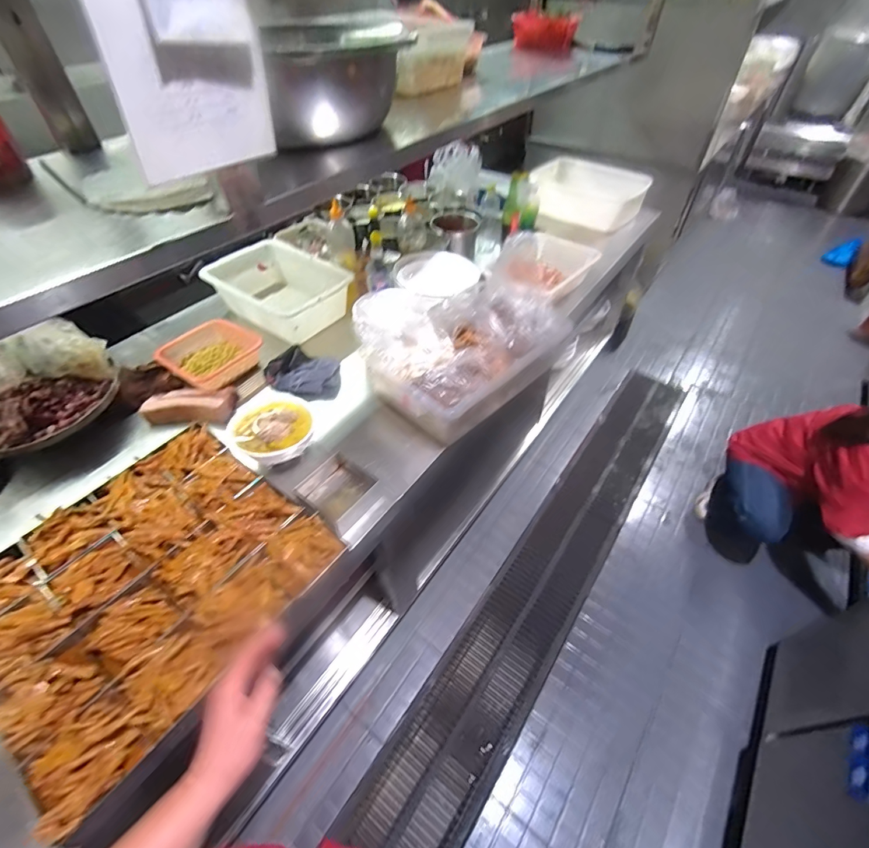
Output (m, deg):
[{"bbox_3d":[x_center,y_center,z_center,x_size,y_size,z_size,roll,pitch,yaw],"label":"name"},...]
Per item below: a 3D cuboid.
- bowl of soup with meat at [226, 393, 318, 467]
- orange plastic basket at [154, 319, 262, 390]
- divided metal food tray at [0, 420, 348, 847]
[{"bbox_3d":[-0.341,0.009,0.906,0.162,0.057,0.143,-23,52,-19],"label":"bowl of soup with meat"},{"bbox_3d":[-0.585,-0.189,1.124,0.229,0.060,0.215,29,54,24],"label":"orange plastic basket"},{"bbox_3d":[-0.505,0.255,0.738,0.483,0.054,0.500,27,54,26],"label":"divided metal food tray"}]

